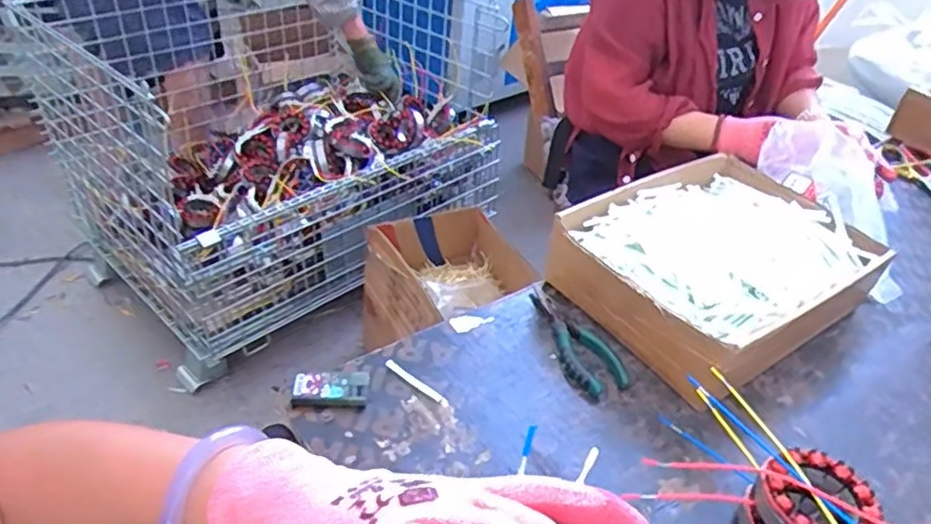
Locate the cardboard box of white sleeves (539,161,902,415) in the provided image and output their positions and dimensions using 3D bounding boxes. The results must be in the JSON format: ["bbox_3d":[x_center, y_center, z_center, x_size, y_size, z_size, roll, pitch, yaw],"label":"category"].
[{"bbox_3d":[0.292,0.001,0.744,0.323,0.090,0.241,-22,45,-30],"label":"cardboard box of white sleeves"}]

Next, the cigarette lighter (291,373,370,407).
[{"bbox_3d":[-0.125,0.119,0.607,0.068,0.017,0.029,-1,38,-8],"label":"cigarette lighter"}]

